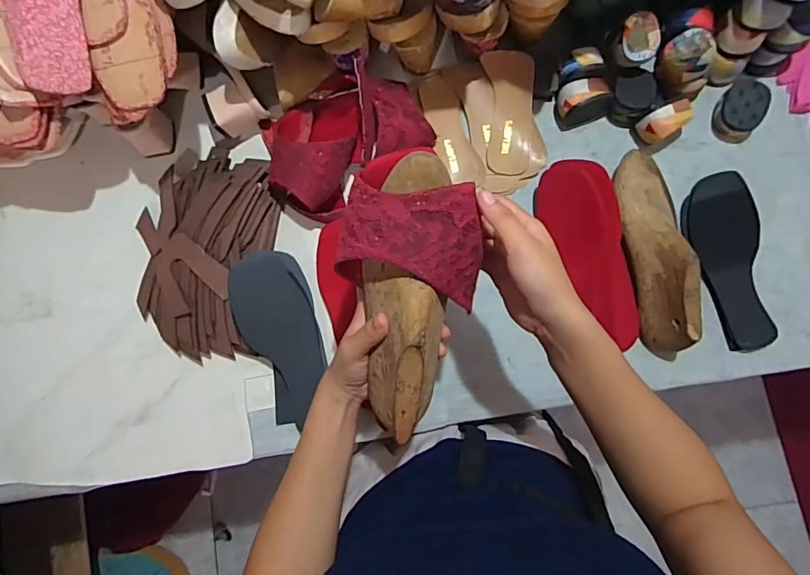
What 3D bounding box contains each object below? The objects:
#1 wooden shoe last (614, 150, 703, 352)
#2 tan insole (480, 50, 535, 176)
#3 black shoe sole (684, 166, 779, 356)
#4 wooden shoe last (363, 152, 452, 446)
[{"bbox_3d":[0.292,-0.048,0.554,0.062,0.081,0.240,-3,81,3],"label":"wooden shoe last"},{"bbox_3d":[0.134,-0.222,0.612,0.060,0.013,0.152,-3,96,15],"label":"tan insole"},{"bbox_3d":[0.398,-0.035,0.581,0.086,0.011,0.210,-13,81,1],"label":"black shoe sole"},{"bbox_3d":[-0.003,0.010,0.382,0.065,0.065,0.225,4,97,4],"label":"wooden shoe last"}]

